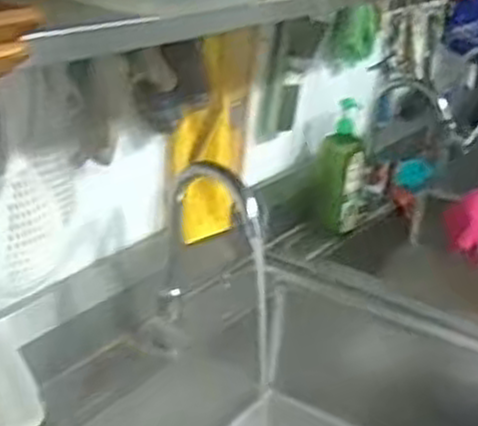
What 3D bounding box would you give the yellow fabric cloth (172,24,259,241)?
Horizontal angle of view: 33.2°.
[{"bbox_3d":[-0.036,-0.124,1.316,0.037,0.325,0.190,22,28,34],"label":"yellow fabric cloth"}]

